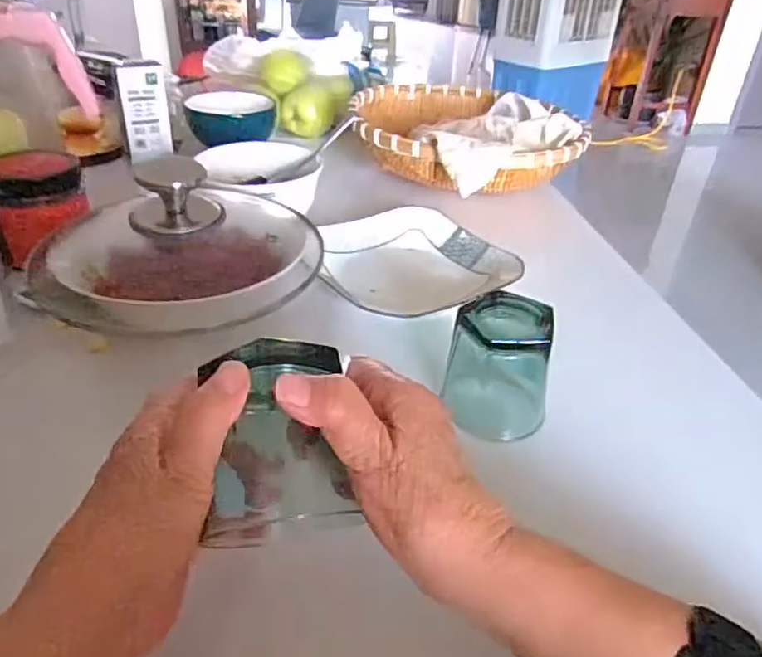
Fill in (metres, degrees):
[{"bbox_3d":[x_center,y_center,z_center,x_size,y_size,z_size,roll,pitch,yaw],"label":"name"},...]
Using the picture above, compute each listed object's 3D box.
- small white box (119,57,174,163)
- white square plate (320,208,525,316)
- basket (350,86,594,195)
[{"bbox_3d":[-0.292,-0.271,0.754,0.056,0.107,0.018,-12,38,-21],"label":"small white box"},{"bbox_3d":[0.029,-0.065,0.598,0.161,0.033,0.157,-14,38,-23],"label":"white square plate"},{"bbox_3d":[0.091,-0.263,0.814,0.254,0.064,0.332,-13,38,-22],"label":"basket"}]

